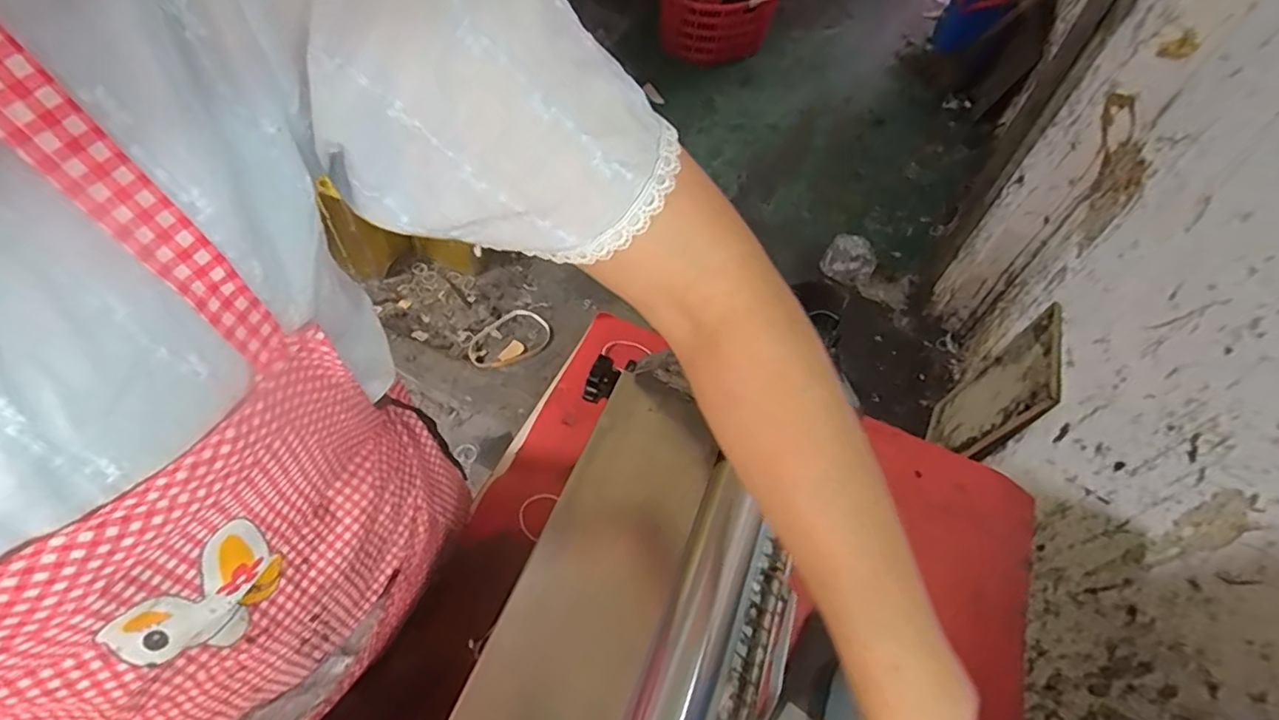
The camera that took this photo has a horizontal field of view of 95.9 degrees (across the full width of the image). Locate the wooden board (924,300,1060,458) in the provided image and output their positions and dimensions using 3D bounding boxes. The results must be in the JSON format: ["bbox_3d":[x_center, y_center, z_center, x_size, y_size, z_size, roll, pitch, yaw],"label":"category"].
[{"bbox_3d":[0.847,0.097,1.409,0.030,0.439,0.314,27,54,5],"label":"wooden board"}]

